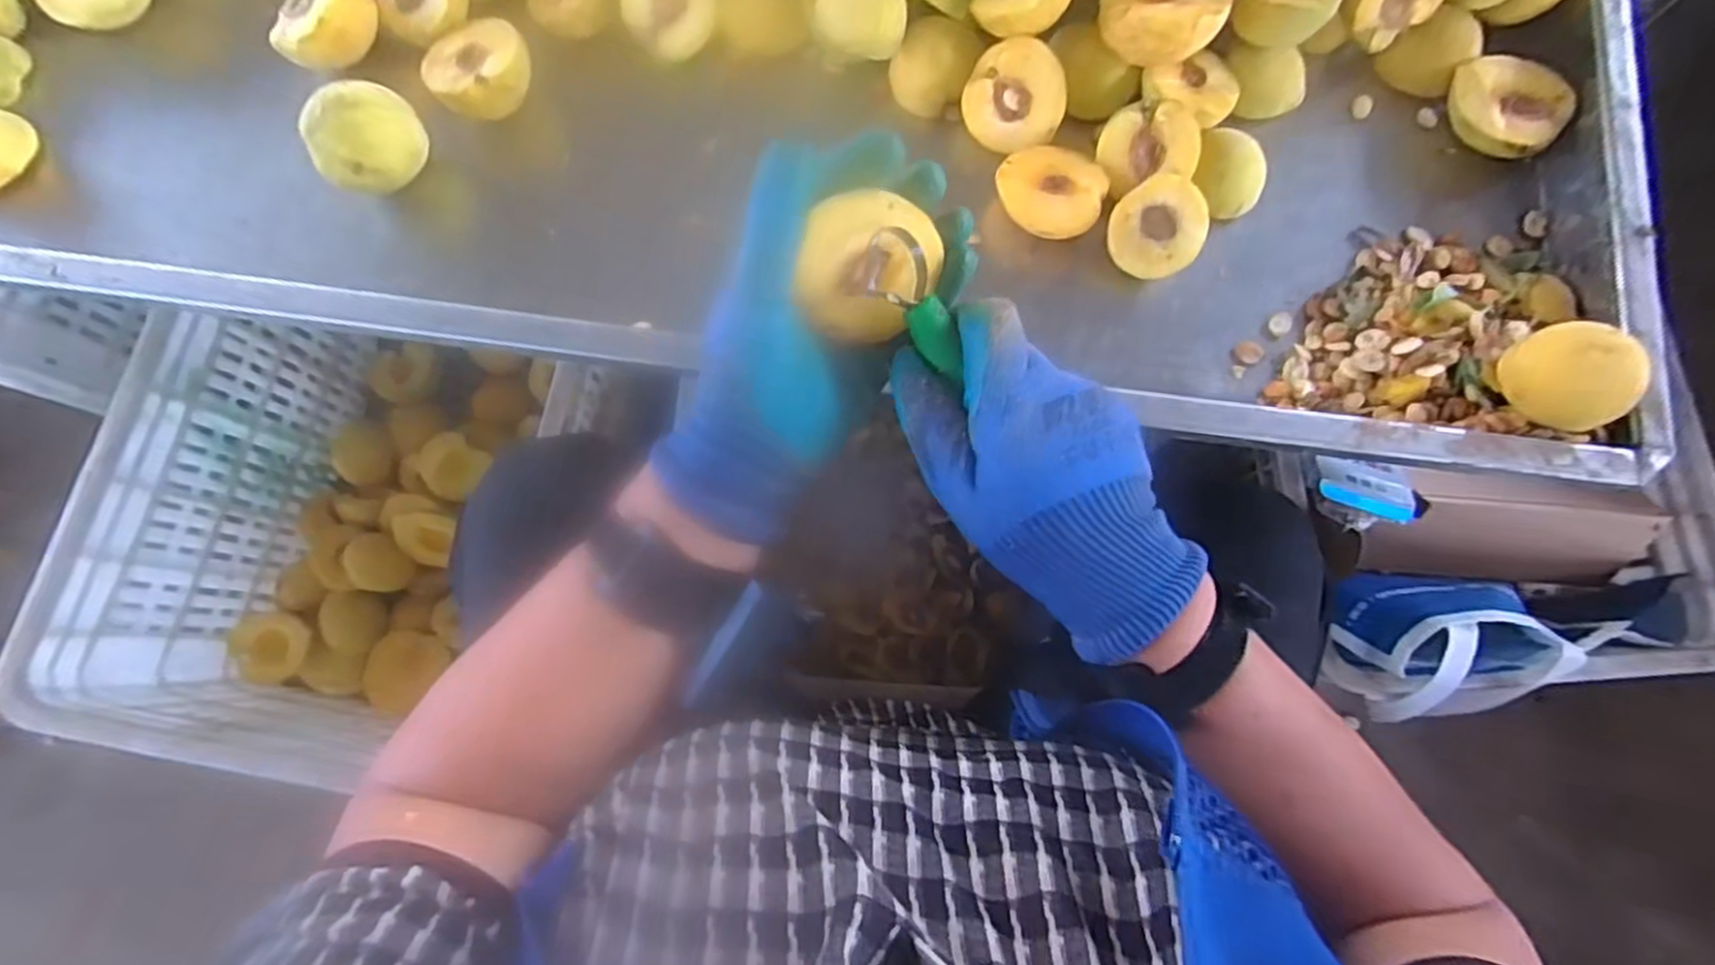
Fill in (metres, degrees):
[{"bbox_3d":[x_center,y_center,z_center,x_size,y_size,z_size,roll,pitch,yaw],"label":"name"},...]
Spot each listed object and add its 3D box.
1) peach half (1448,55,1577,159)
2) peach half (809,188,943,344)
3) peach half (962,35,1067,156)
[{"bbox_3d":[0.448,-0.260,0.535,0.062,0.031,0.076,-28,80,-7],"label":"peach half"},{"bbox_3d":[0.001,-0.094,0.334,0.056,0.031,0.053,-10,118,-21],"label":"peach half"},{"bbox_3d":[0.109,-0.265,0.529,0.065,0.067,0.034,19,36,1],"label":"peach half"}]

